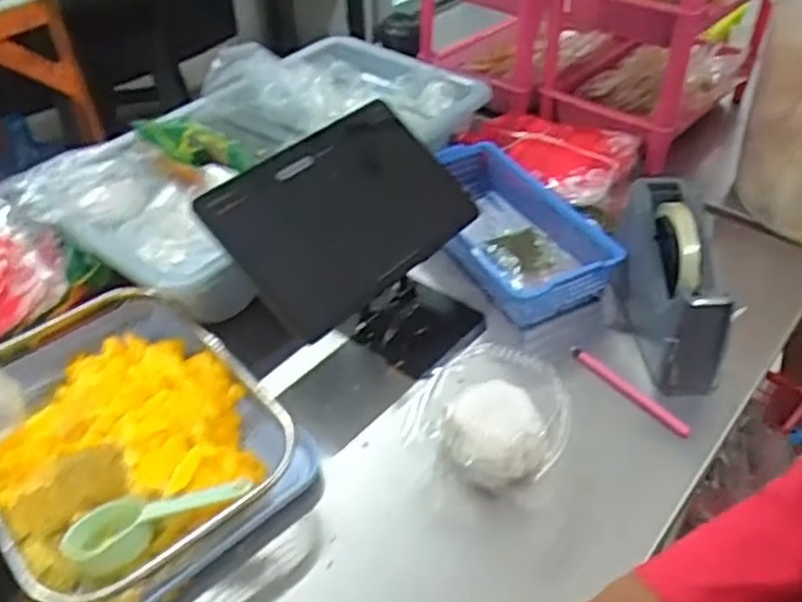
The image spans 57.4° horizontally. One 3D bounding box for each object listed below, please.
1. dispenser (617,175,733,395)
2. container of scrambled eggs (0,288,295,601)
[{"bbox_3d":[0.258,-0.019,0.712,0.057,0.118,0.195,-1,42,1],"label":"dispenser"},{"bbox_3d":[-0.244,0.107,0.629,0.212,0.071,0.289,-30,49,-27],"label":"container of scrambled eggs"}]

